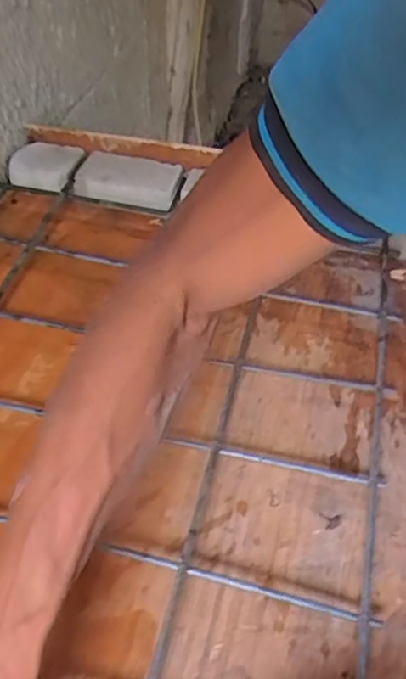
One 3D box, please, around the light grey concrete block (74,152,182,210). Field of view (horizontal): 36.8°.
[{"bbox_3d":[-0.106,-0.229,0.859,0.146,0.020,0.084,12,55,9],"label":"light grey concrete block"}]

